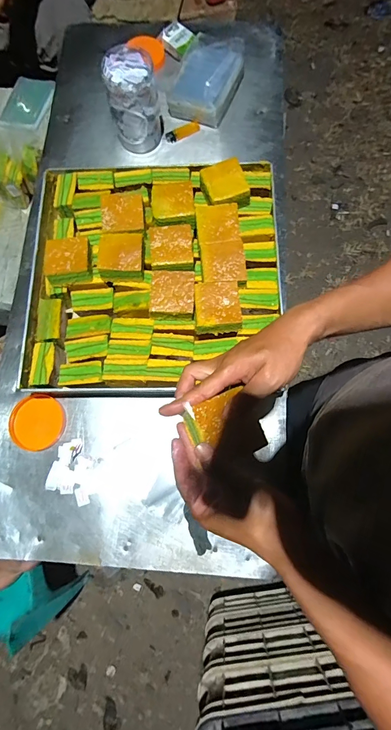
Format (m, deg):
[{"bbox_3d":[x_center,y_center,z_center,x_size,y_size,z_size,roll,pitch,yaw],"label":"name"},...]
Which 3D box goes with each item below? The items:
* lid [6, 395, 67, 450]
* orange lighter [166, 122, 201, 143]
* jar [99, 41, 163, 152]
[{"bbox_3d":[-0.287,0.103,0.630,0.096,0.008,0.098,17,76,8],"label":"lid"},{"bbox_3d":[-0.029,-0.520,0.776,0.080,0.011,0.029,-29,79,-6],"label":"orange lighter"},{"bbox_3d":[-0.125,-0.535,0.717,0.100,0.151,0.093,-1,74,4],"label":"jar"}]

